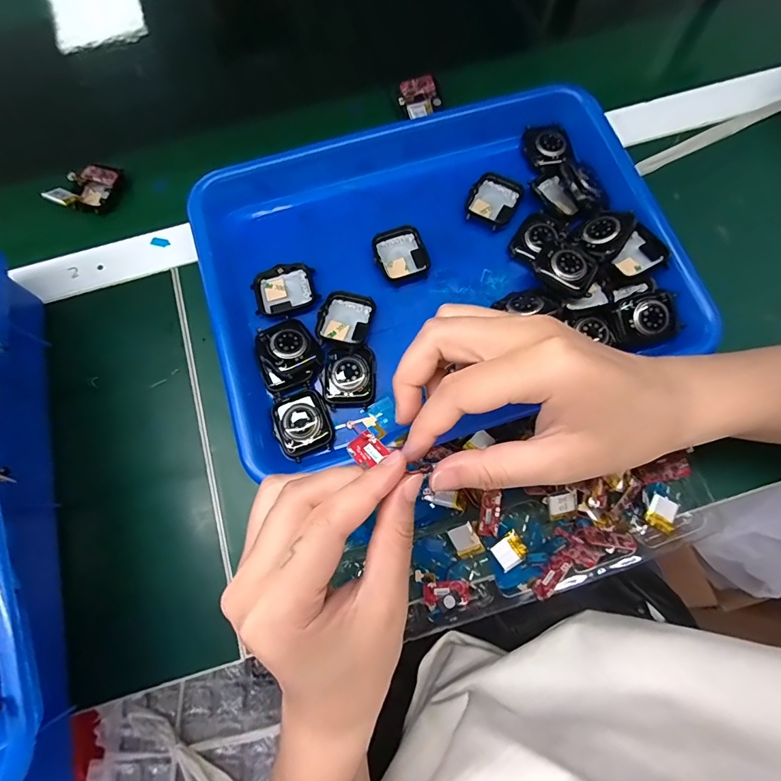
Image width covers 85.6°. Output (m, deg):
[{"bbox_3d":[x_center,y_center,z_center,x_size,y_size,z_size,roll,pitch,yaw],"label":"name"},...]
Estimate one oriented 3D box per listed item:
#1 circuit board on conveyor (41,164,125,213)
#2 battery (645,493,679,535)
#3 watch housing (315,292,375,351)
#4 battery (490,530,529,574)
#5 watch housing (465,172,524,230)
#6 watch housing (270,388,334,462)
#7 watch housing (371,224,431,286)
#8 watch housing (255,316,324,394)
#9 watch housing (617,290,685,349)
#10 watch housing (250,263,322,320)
[{"bbox_3d":[-0.262,-0.177,0.364,0.030,0.023,0.058,37,78,11],"label":"circuit board on conveyor"},{"bbox_3d":[0.183,0.082,0.282,0.019,0.004,0.021,28,76,9],"label":"battery"},{"bbox_3d":[-0.033,-0.050,0.305,0.036,0.009,0.046,12,74,5],"label":"watch housing"},{"bbox_3d":[0.080,0.106,0.280,0.021,0.004,0.019,-36,76,-9],"label":"battery"},{"bbox_3d":[0.081,-0.150,0.333,0.037,0.008,0.047,28,76,9],"label":"watch housing"},{"bbox_3d":[-0.060,0.022,0.286,0.036,0.008,0.042,-23,74,-5],"label":"watch housing"},{"bbox_3d":[0.008,-0.103,0.322,0.038,0.007,0.044,-22,74,-5],"label":"watch housing"},{"bbox_3d":[-0.072,-0.028,0.293,0.041,0.013,0.048,-21,74,-5],"label":"watch housing"},{"bbox_3d":[0.182,-0.050,0.297,0.040,0.018,0.033,-16,74,-3],"label":"watch housing"},{"bbox_3d":[-0.077,-0.074,0.313,0.045,0.008,0.039,-20,74,-4],"label":"watch housing"}]

